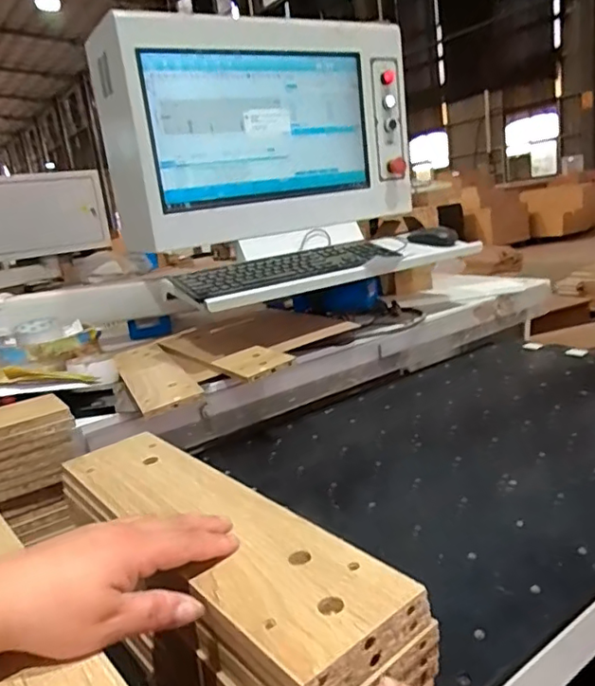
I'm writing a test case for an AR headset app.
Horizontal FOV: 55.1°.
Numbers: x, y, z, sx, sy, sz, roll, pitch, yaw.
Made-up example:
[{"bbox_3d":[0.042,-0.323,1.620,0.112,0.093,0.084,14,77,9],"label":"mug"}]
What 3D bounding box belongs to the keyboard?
[{"bbox_3d":[-0.016,-0.143,1.064,0.401,0.042,0.179,-14,15,-27],"label":"keyboard"}]

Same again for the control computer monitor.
[{"bbox_3d":[-0.065,-0.411,1.111,0.624,0.396,0.197,-15,25,-25],"label":"control computer monitor"}]

